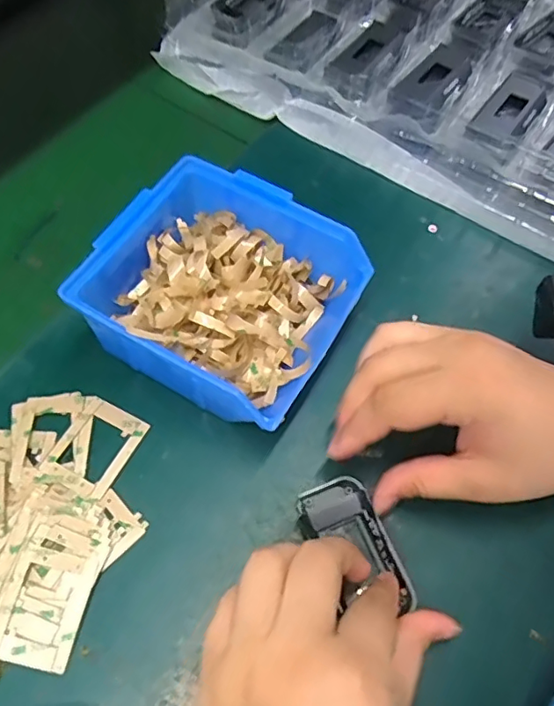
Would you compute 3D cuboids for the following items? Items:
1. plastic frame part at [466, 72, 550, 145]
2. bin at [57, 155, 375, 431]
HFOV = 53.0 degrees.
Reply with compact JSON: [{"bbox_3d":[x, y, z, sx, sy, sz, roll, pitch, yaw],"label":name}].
[{"bbox_3d":[0.169,-0.178,0.407,0.040,0.013,0.083,33,66,17],"label":"plastic frame part"},{"bbox_3d":[-0.038,-0.030,0.326,0.144,0.072,0.130,27,65,14],"label":"bin"}]

